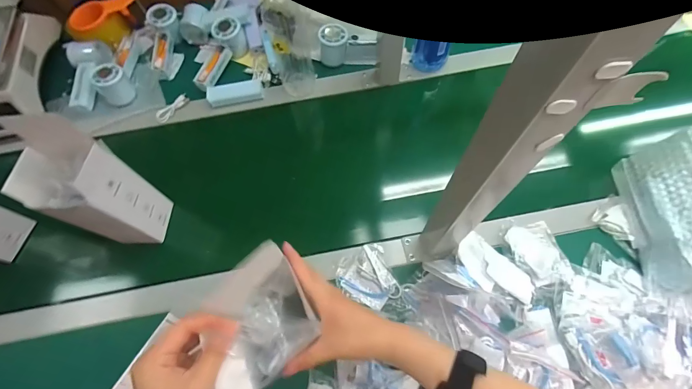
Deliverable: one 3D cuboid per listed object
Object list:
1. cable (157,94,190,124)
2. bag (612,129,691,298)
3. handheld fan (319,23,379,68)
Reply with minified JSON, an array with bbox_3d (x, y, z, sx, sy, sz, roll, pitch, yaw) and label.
[{"bbox_3d":[-0.333,-0.166,0.638,0.016,0.022,0.070,40,75,17],"label":"cable"},{"bbox_3d":[0.451,0.028,0.462,0.089,0.080,0.220,0,67,3],"label":"bag"},{"bbox_3d":[0.002,-0.286,0.641,0.115,0.058,0.046,11,68,8],"label":"handheld fan"}]

